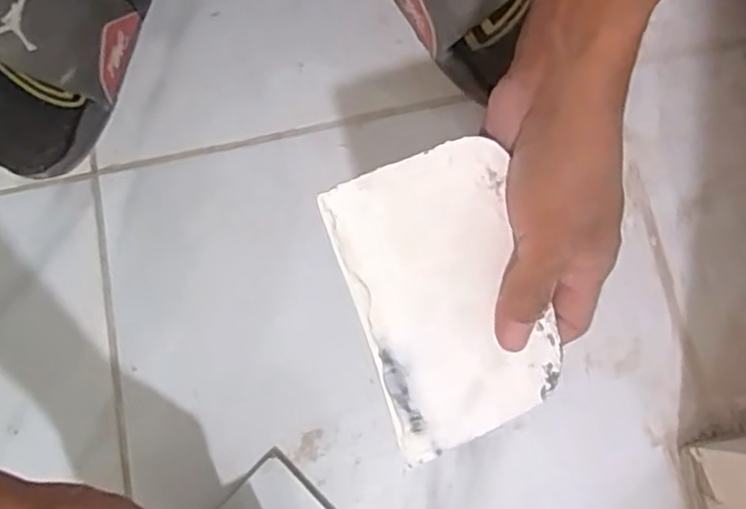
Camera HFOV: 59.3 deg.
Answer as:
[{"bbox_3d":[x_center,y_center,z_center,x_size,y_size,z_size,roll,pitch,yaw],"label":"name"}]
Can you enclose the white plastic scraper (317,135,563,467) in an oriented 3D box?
[{"bbox_3d":[0.036,0.023,0.304,0.085,0.004,0.140,-22,108,-11],"label":"white plastic scraper"}]

